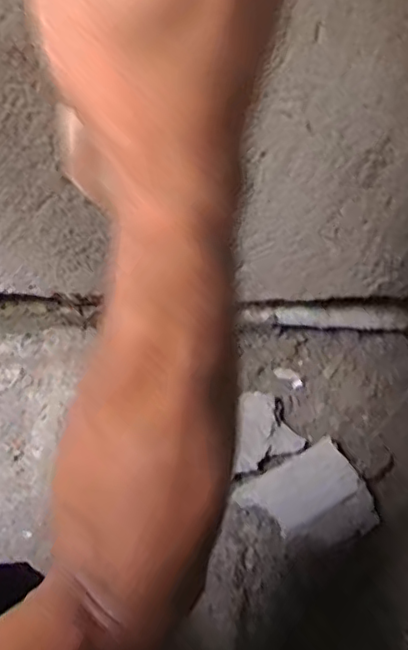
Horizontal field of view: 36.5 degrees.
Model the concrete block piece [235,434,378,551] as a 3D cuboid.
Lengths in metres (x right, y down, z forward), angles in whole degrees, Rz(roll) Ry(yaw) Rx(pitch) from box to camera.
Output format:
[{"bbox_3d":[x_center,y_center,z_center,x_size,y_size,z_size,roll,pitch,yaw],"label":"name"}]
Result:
[{"bbox_3d":[0.116,0.199,0.688,0.130,0.057,0.108,-25,67,-15],"label":"concrete block piece"}]

